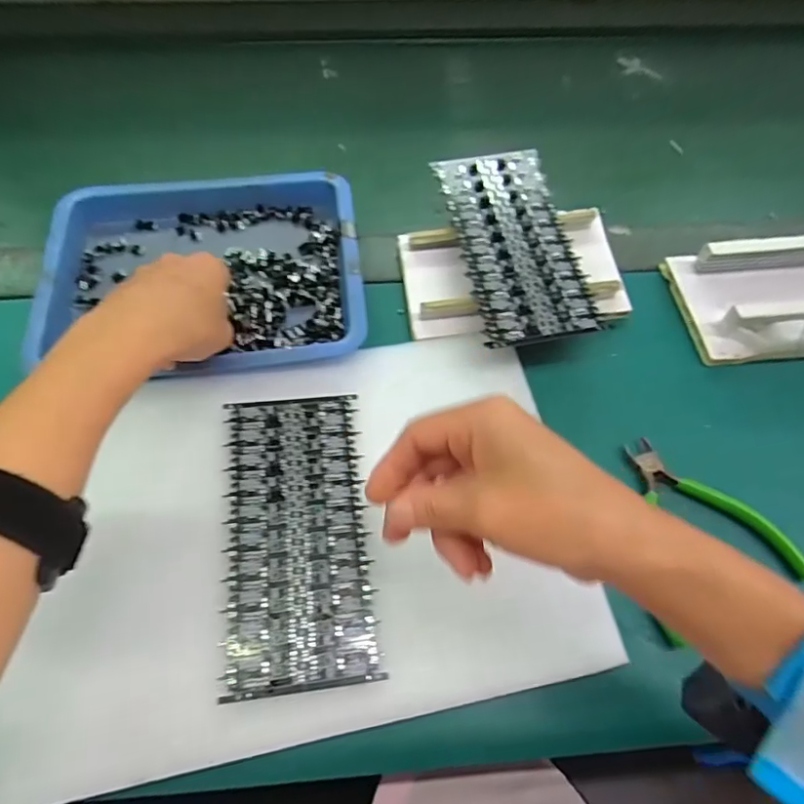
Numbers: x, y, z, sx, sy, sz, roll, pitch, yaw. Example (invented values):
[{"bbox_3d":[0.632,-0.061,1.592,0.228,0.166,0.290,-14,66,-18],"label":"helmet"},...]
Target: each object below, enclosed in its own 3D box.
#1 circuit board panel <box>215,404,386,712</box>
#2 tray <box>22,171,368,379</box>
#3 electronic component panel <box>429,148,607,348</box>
[{"bbox_3d":[-0.060,0.072,0.310,0.079,0.004,0.162,-5,63,-7],"label":"circuit board panel"},{"bbox_3d":[-0.141,-0.096,0.396,0.217,0.031,0.176,-7,57,-3],"label":"tray"},{"bbox_3d":[0.078,-0.113,0.382,0.076,0.005,0.163,-9,65,-5],"label":"electronic component panel"}]

